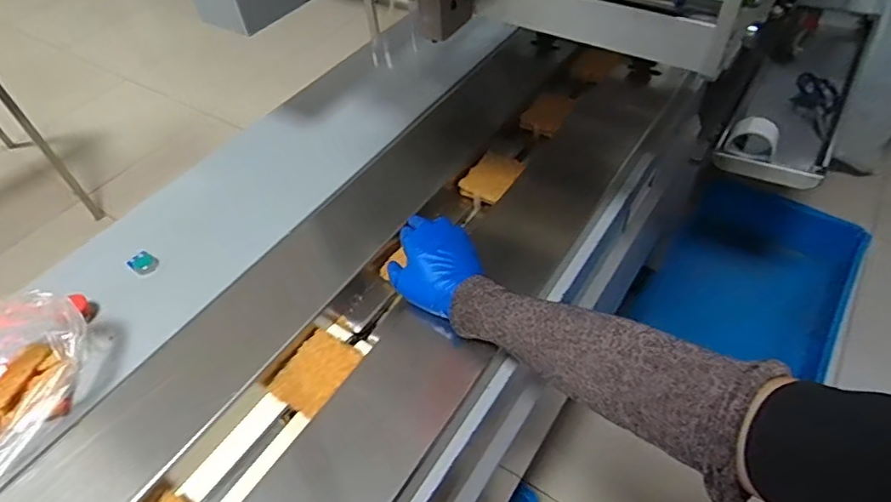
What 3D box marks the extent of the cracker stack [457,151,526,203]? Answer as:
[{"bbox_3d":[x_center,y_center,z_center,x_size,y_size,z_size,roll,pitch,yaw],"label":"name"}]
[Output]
[{"bbox_3d":[0.069,-0.111,0.791,0.067,0.013,0.096,25,56,24],"label":"cracker stack"}]

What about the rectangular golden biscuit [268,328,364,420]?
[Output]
[{"bbox_3d":[-0.143,0.134,0.598,0.073,0.010,0.086,23,64,28],"label":"rectangular golden biscuit"}]

